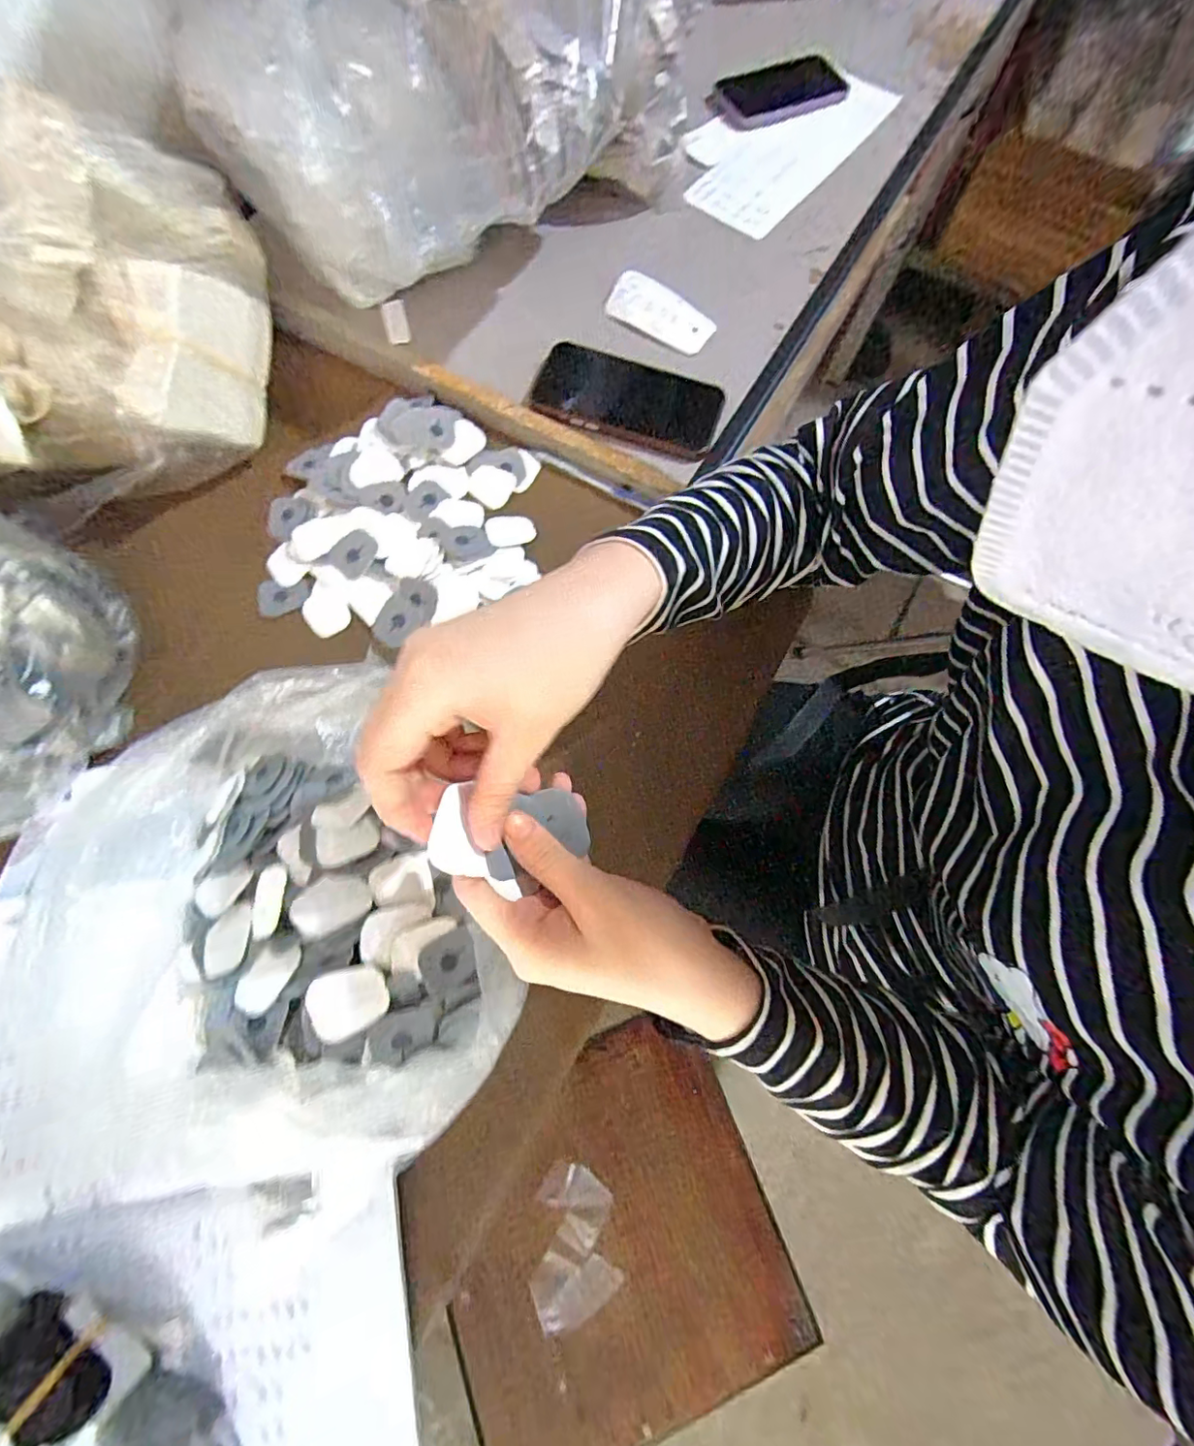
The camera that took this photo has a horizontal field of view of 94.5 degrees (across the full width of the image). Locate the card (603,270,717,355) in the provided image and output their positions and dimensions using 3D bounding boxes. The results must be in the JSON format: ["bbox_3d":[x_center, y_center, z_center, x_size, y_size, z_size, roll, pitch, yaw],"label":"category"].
[{"bbox_3d":[0.062,-0.389,0.523,0.103,0.004,0.061,26,76,2],"label":"card"}]

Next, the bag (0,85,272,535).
[{"bbox_3d":[-0.386,-0.299,0.421,0.238,0.167,0.226,-15,72,-4],"label":"bag"}]

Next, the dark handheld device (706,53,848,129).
[{"bbox_3d":[0.200,-0.712,0.621,0.160,0.018,0.079,-28,74,-8],"label":"dark handheld device"}]

